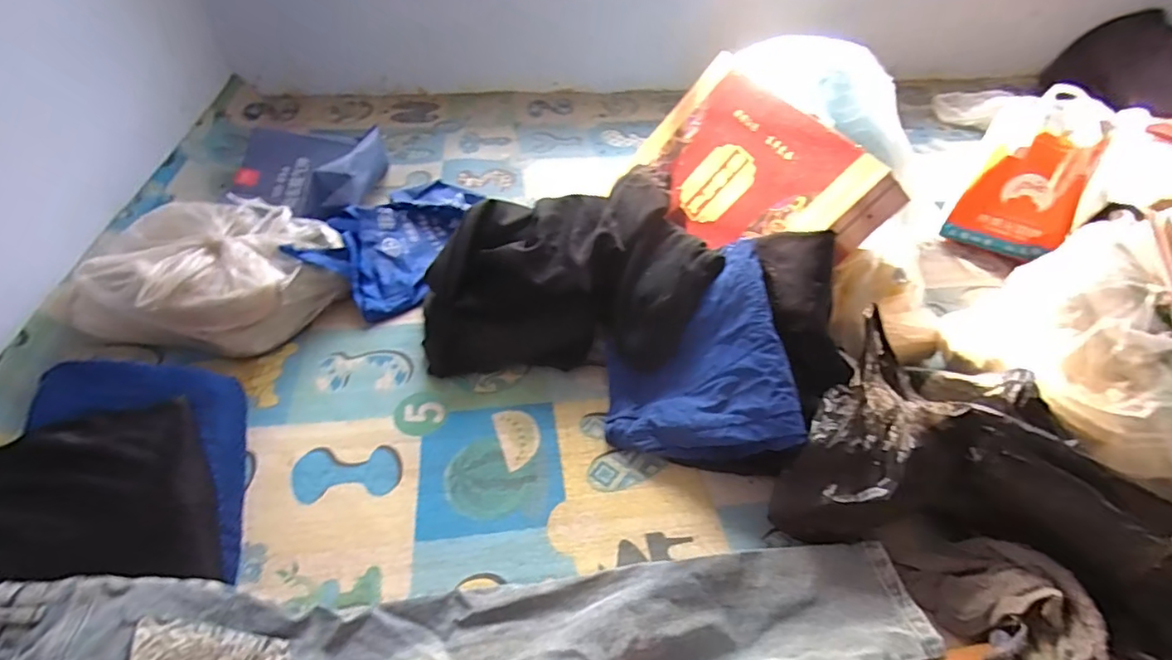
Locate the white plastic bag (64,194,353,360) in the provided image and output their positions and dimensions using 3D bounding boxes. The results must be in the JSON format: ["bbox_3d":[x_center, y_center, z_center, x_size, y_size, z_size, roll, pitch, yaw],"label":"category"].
[{"bbox_3d":[-0.608,-0.090,0.938,0.303,0.162,0.322,20,48,17],"label":"white plastic bag"}]

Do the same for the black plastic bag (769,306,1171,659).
[{"bbox_3d":[0.494,0.184,0.681,0.445,0.169,0.273,22,49,19],"label":"black plastic bag"}]

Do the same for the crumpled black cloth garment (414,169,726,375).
[{"bbox_3d":[-0.045,-0.068,0.914,0.429,0.191,0.312,-8,46,-10],"label":"crumpled black cloth garment"}]

